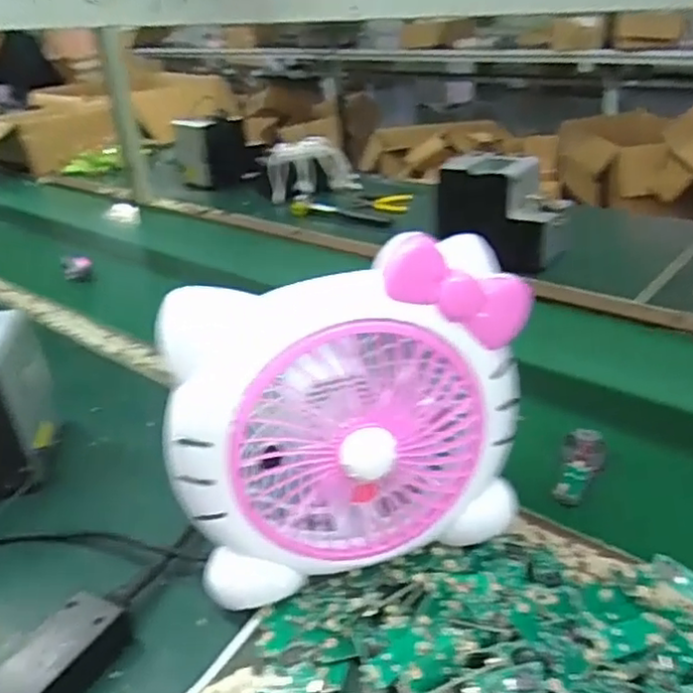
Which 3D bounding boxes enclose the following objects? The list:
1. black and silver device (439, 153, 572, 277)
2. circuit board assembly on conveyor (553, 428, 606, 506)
[{"bbox_3d":[0.253,-0.216,1.093,0.201,0.160,0.088,10,33,25],"label":"black and silver device"},{"bbox_3d":[0.220,0.113,0.633,0.038,0.015,0.091,13,49,26],"label":"circuit board assembly on conveyor"}]

